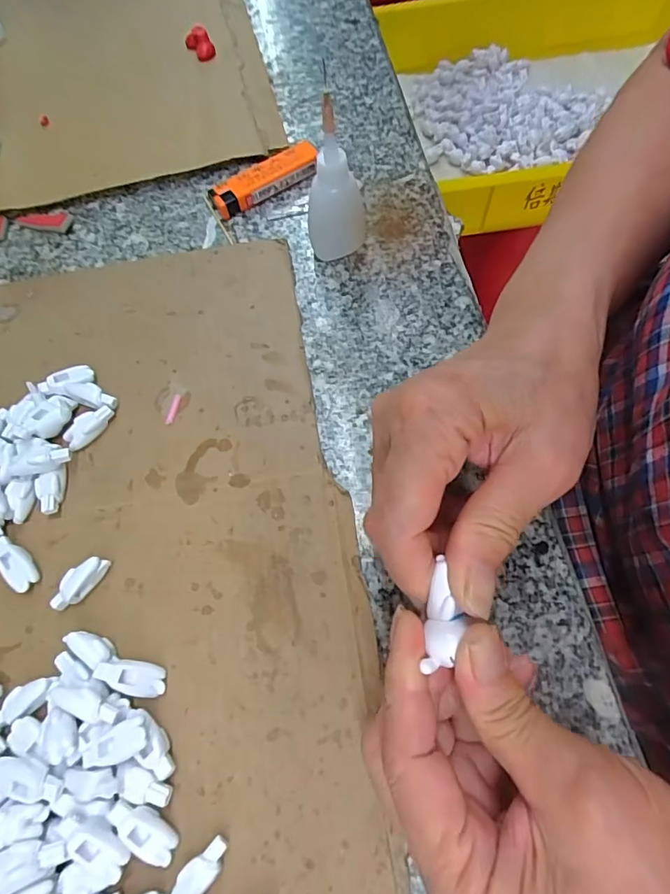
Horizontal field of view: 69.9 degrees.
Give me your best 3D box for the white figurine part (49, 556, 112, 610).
[{"bbox_3d":[-0.120,0.064,0.226,0.011,0.012,0.028,35,72,16],"label":"white figurine part"}]

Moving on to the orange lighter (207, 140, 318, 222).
[{"bbox_3d":[-0.047,-0.182,0.326,0.076,0.016,0.020,-32,69,-11],"label":"orange lighter"}]

